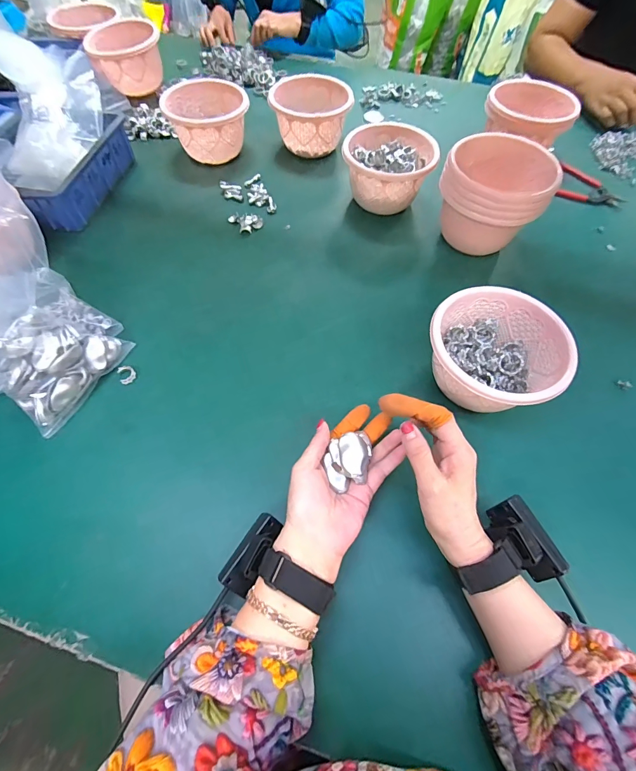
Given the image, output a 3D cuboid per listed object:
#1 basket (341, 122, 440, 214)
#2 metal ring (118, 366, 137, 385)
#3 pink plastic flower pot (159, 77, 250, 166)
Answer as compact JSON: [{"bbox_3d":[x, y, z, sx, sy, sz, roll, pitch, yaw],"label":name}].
[{"bbox_3d":[0.115,-0.358,0.597,0.145,0.083,0.143,21,61,8],"label":"basket"},{"bbox_3d":[-0.241,-0.014,0.450,0.019,0.004,0.026,-23,64,-16],"label":"metal ring"},{"bbox_3d":[-0.201,-0.479,0.658,0.139,0.088,0.133,2,60,-3],"label":"pink plastic flower pot"}]

